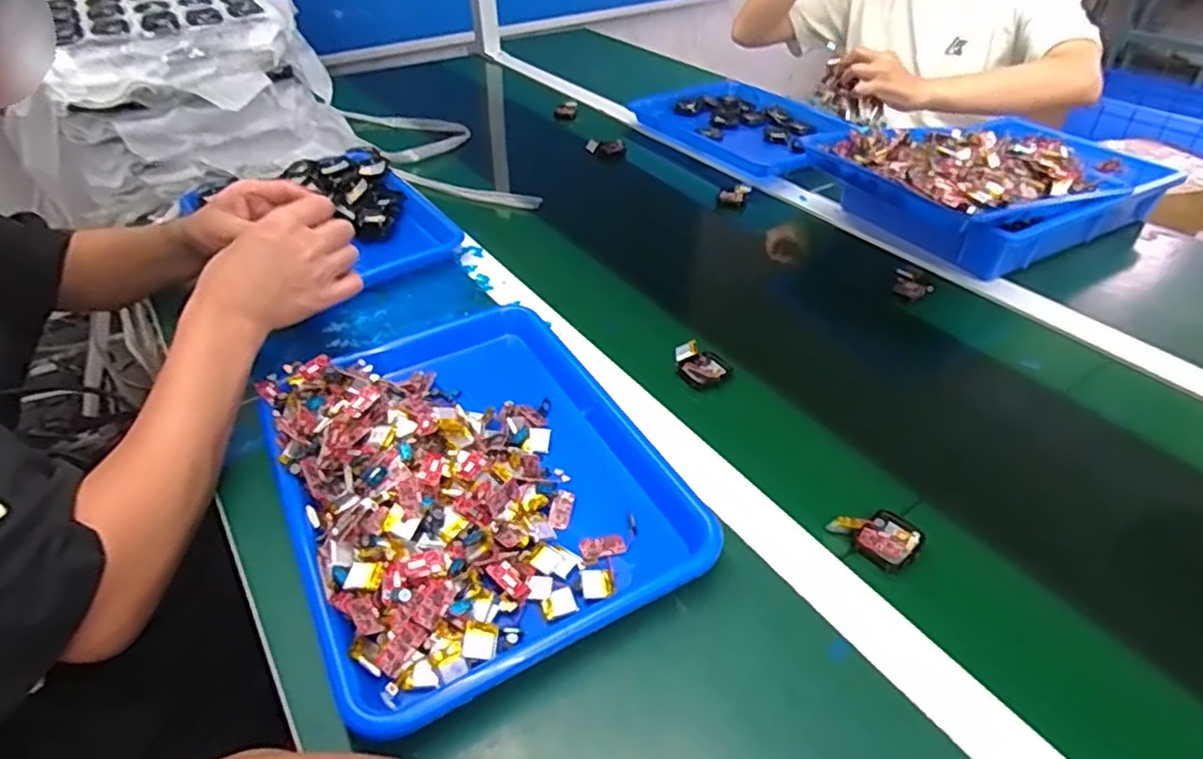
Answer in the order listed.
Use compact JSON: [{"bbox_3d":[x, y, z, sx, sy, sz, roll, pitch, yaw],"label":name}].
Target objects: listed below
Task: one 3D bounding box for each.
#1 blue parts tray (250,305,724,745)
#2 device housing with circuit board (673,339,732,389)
[{"bbox_3d":[-0.094,0.060,0.497,0.270,0.035,0.328,-22,45,-24],"label":"blue parts tray"},{"bbox_3d":[0.092,-0.015,0.623,0.049,0.012,0.053,-30,48,-30],"label":"device housing with circuit board"}]

